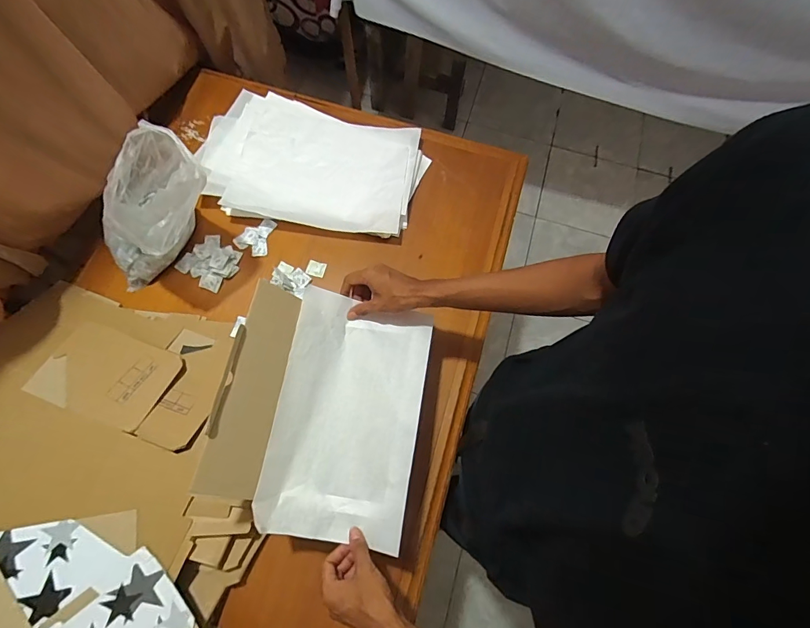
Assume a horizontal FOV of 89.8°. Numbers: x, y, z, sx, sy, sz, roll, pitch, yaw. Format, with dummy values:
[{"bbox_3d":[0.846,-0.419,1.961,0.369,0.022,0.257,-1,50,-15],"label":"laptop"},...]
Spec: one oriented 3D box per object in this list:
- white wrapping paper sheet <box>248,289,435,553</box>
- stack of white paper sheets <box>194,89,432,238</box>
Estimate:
[{"bbox_3d":[-0.076,0.141,0.580,0.202,0.043,0.326,10,70,1],"label":"white wrapping paper sheet"},{"bbox_3d":[-0.197,-0.312,0.857,0.456,0.036,0.301,15,71,3],"label":"stack of white paper sheets"}]

